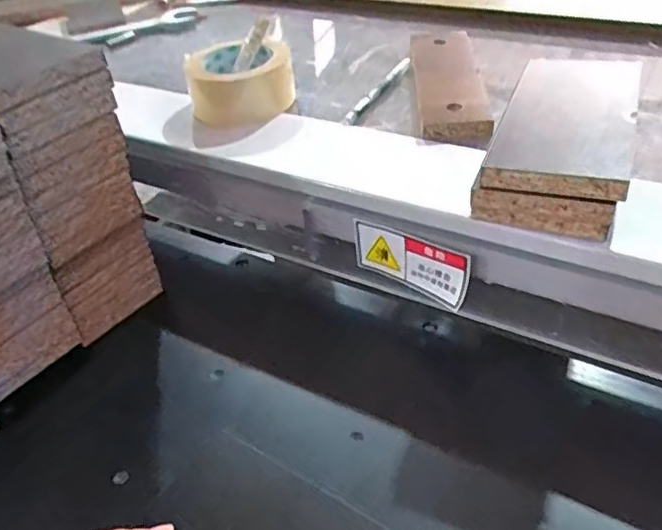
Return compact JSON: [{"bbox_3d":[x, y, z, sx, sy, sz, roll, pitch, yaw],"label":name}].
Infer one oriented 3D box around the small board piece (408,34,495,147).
[{"bbox_3d":[0.118,-0.188,0.626,0.063,0.014,0.257,-2,39,6],"label":"small board piece"}]

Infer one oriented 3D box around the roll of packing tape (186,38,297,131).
[{"bbox_3d":[-0.095,-0.189,0.628,0.108,0.044,0.107,-12,39,-7],"label":"roll of packing tape"}]

